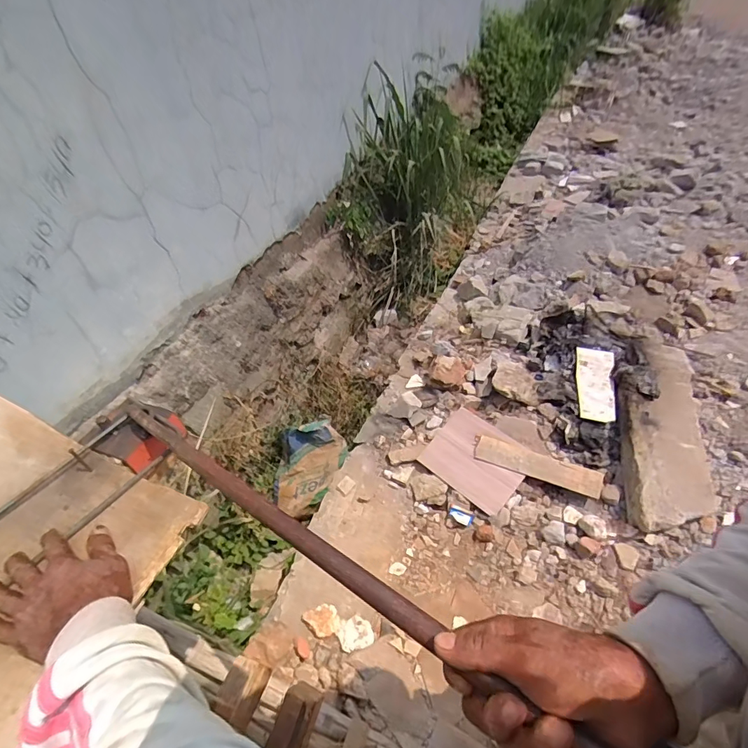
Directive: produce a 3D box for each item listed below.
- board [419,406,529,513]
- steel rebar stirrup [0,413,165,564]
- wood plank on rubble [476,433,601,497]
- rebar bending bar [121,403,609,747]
[{"bbox_3d":[0.381,0.314,1.580,0.342,0.020,0.273,35,79,26],"label":"board"},{"bbox_3d":[-0.407,0.177,0.481,0.123,0.020,0.319,25,52,29],"label":"steel rebar stirrup"},{"bbox_3d":[0.593,0.333,1.539,0.436,0.015,0.090,16,81,20],"label":"wood plank on rubble"},{"bbox_3d":[-0.072,0.149,0.391,0.618,0.020,0.024,22,50,32],"label":"rebar bending bar"}]

